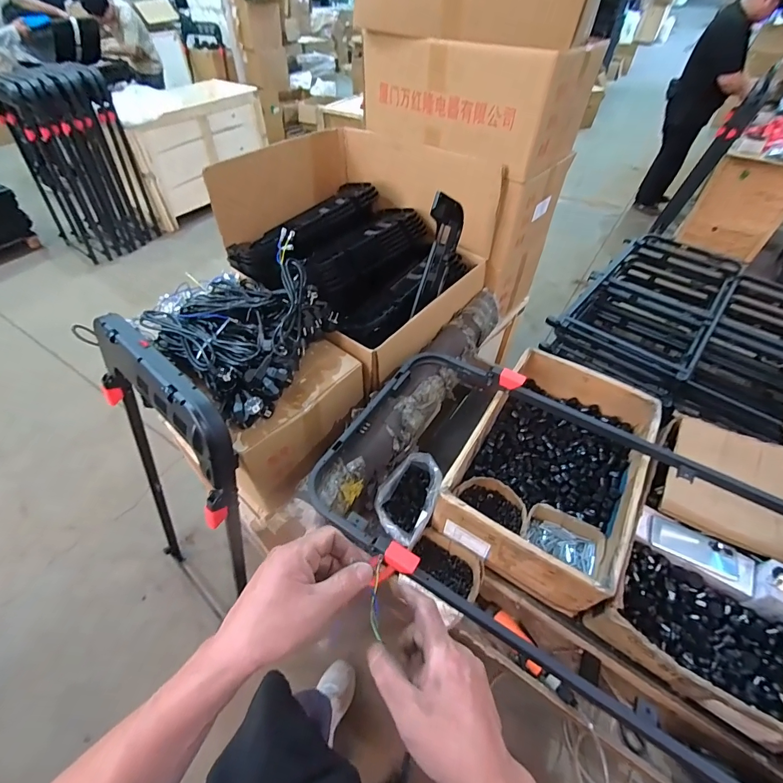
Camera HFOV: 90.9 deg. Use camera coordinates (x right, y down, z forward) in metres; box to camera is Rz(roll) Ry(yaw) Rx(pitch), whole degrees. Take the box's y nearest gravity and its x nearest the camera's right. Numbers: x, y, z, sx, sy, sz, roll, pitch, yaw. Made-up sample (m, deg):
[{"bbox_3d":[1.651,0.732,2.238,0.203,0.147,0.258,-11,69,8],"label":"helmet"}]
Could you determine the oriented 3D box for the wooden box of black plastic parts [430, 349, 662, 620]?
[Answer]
[{"bbox_3d":[0.369,0.164,0.897,0.338,0.156,0.523,26,53,21],"label":"wooden box of black plastic parts"}]

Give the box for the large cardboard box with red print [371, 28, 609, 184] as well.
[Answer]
[{"bbox_3d":[0.228,-0.810,1.050,0.524,0.225,0.326,34,57,26],"label":"large cardboard box with red print"}]

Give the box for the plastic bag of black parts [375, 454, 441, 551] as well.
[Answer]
[{"bbox_3d":[0.040,0.243,0.874,0.123,0.101,0.183,29,54,22],"label":"plastic bag of black parts"}]

